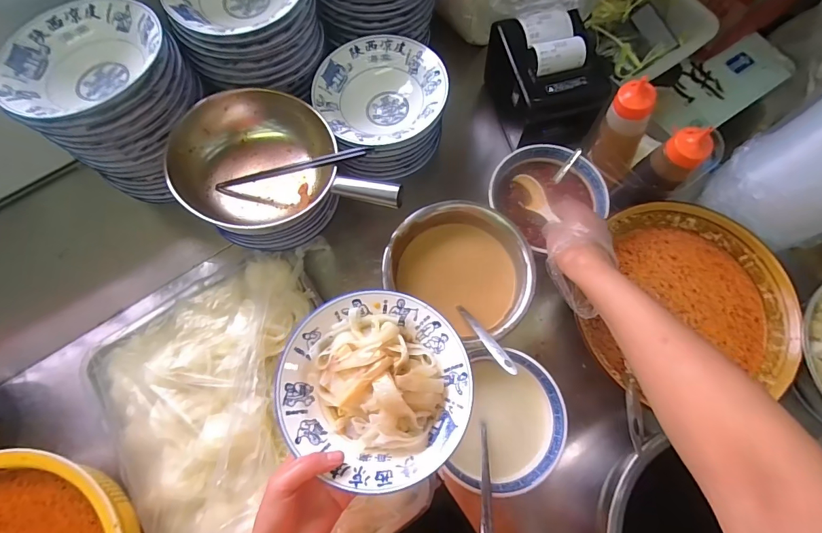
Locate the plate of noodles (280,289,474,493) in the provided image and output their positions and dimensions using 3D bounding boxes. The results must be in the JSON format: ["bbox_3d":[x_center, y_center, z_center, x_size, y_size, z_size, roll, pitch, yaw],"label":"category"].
[{"bbox_3d":[-0.036,0.119,0.435,0.195,0.047,0.188,1,71,-2],"label":"plate of noodles"}]

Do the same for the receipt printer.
[{"bbox_3d":[0.226,-0.318,0.707,0.151,0.124,0.195,-19,73,-8],"label":"receipt printer"}]

